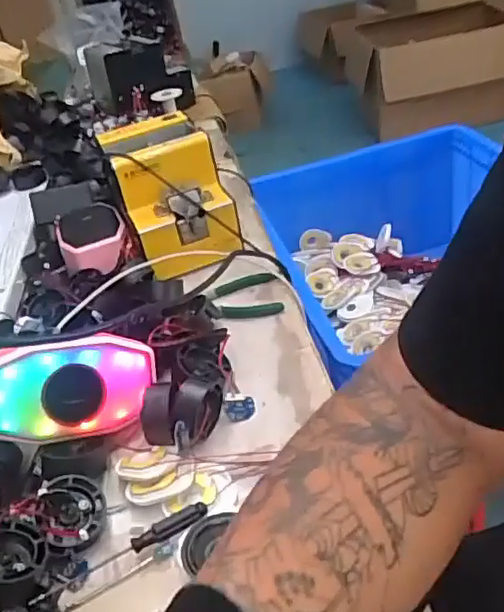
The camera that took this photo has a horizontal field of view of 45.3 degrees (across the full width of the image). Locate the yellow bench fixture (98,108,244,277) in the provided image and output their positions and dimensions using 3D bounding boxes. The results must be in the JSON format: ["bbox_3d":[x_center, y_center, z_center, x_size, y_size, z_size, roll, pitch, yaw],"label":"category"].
[{"bbox_3d":[-0.103,-0.147,0.776,0.124,0.129,0.201,-20,36,-14],"label":"yellow bench fixture"}]

